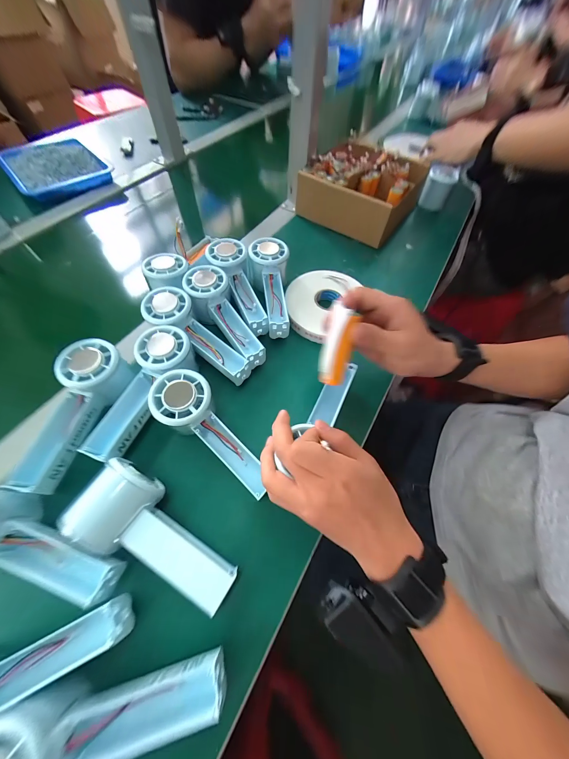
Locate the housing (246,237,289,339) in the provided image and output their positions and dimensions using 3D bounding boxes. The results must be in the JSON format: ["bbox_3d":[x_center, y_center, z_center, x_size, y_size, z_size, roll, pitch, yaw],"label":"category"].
[{"bbox_3d":[-0.020,-0.130,0.357,0.056,0.048,0.150,-6,77,-6],"label":"housing"}]

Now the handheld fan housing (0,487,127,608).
[{"bbox_3d":[-0.209,0.136,0.208,0.151,0.047,0.053,26,63,-4],"label":"handheld fan housing"}]

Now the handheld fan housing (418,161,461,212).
[{"bbox_3d":[0.311,-0.398,0.520,0.057,0.062,0.057,9,62,2],"label":"handheld fan housing"}]

